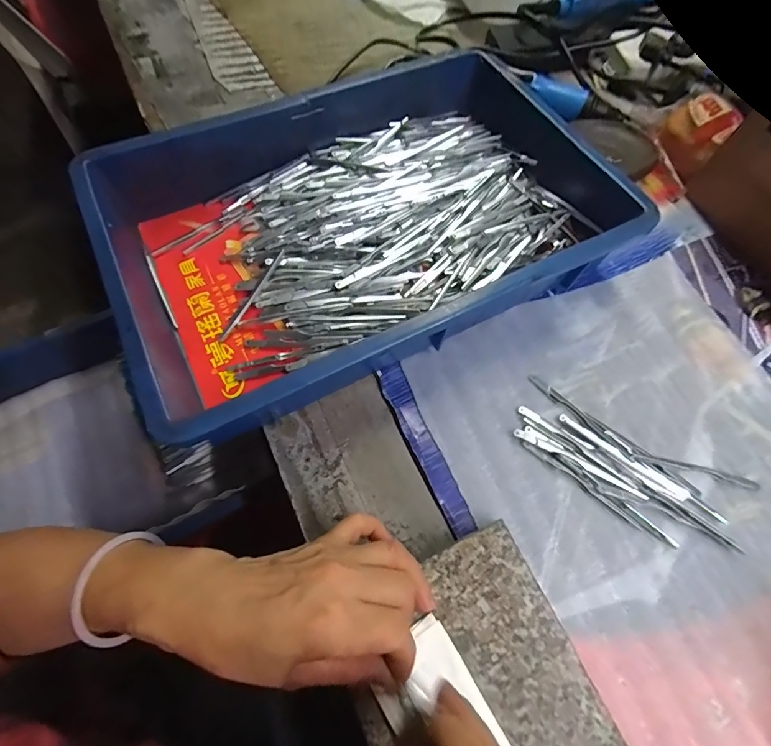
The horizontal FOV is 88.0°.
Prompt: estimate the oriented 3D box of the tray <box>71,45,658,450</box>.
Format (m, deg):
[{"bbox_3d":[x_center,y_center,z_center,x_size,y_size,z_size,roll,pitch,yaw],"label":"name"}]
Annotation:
[{"bbox_3d":[-0.018,-0.143,0.372,0.431,0.080,0.283,-26,70,-13],"label":"tray"}]

